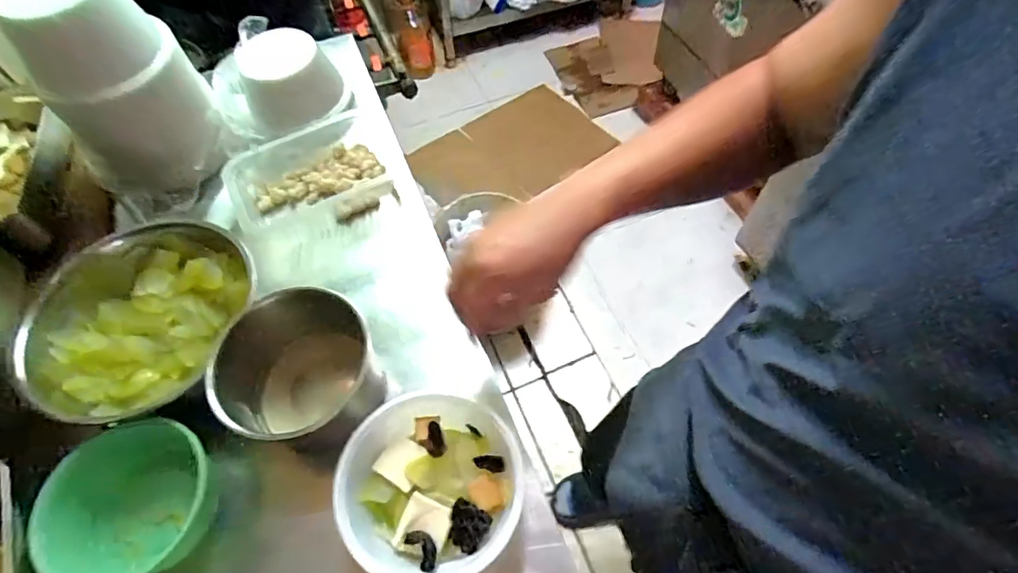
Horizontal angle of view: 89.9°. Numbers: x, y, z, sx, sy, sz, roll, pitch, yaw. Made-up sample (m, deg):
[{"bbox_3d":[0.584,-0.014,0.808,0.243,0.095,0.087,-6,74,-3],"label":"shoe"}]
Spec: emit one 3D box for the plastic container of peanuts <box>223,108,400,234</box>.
[{"bbox_3d":[-0.281,-0.153,0.716,0.208,0.053,0.159,-25,61,-12],"label":"plastic container of peanuts"}]

